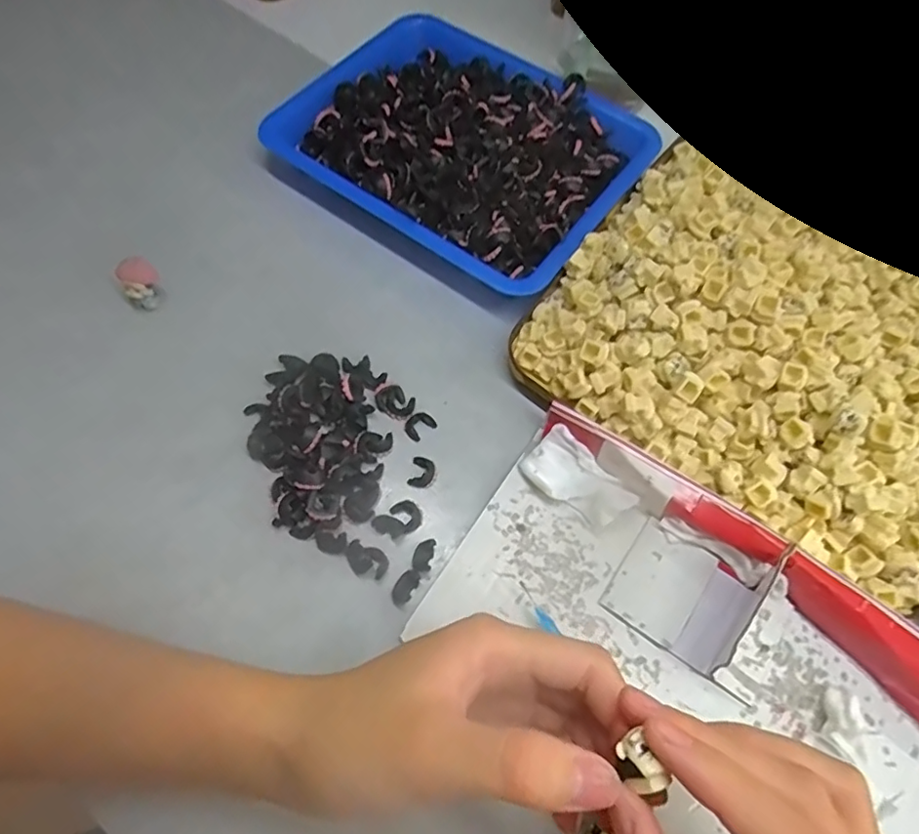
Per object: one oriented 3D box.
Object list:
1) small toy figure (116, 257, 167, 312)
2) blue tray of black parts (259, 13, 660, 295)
[{"bbox_3d":[-0.180,-0.075,0.319,0.013,0.029,0.021,39,71,16],"label":"small toy figure"},{"bbox_3d":[0.004,-0.184,0.372,0.216,0.042,0.180,34,70,14],"label":"blue tray of black parts"}]

